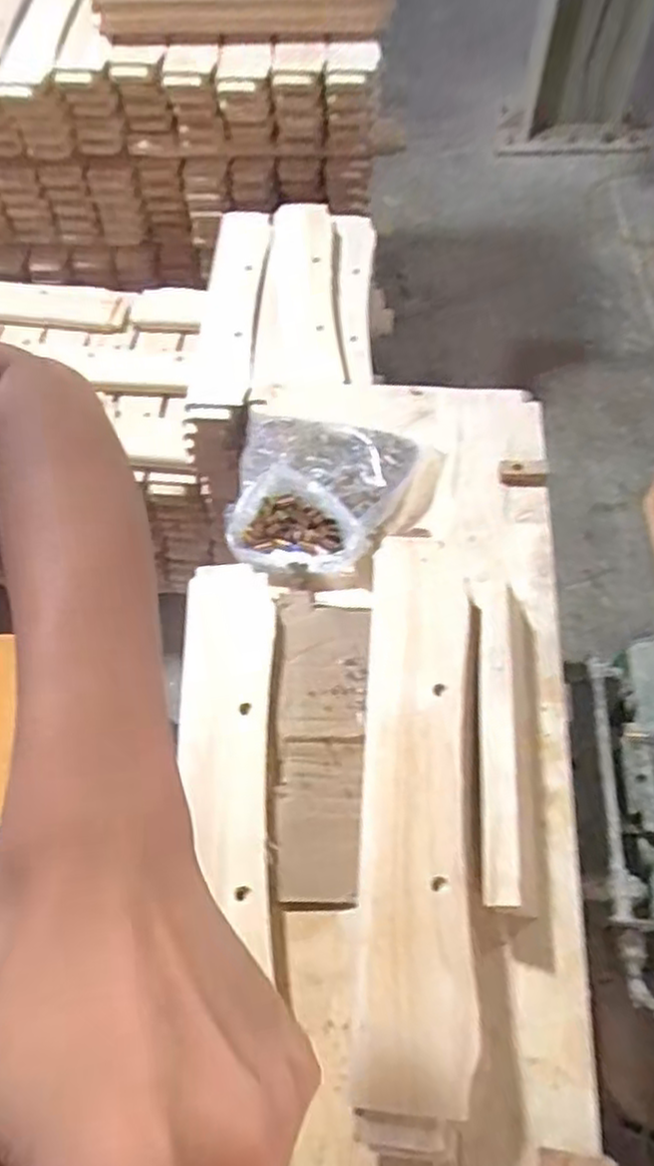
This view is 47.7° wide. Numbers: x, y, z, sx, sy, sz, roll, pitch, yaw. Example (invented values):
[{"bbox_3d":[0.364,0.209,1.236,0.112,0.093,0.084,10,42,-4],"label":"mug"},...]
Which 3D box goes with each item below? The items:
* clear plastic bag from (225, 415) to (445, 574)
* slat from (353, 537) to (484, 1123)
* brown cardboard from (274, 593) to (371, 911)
[{"bbox_3d":[0.006,-0.104,0.798,0.225,0.055,0.209,8,60,6],"label":"clear plastic bag"},{"bbox_3d":[0.074,0.158,0.606,0.087,0.032,0.449,4,59,3],"label":"slat"},{"bbox_3d":[-0.005,0.141,0.682,0.084,0.013,0.289,1,59,1],"label":"brown cardboard"}]

